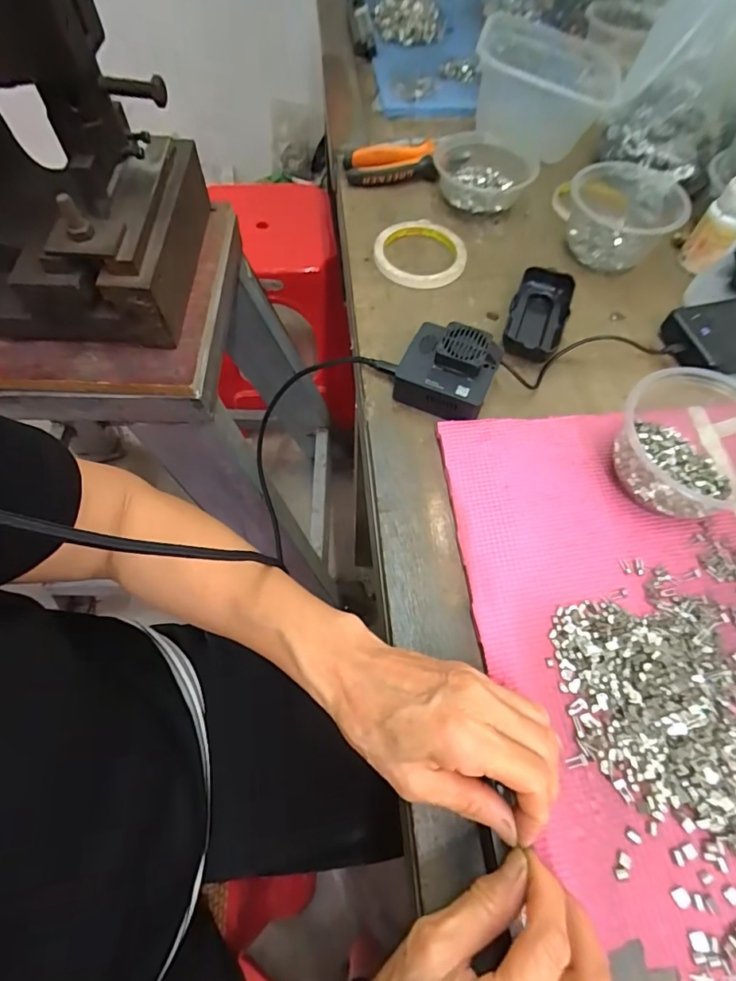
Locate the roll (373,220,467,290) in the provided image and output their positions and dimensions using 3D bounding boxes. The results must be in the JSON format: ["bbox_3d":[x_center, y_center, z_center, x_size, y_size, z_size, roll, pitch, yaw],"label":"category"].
[{"bbox_3d":[0.056,-0.258,0.505,0.096,0.017,0.098,0,63,2],"label":"roll"}]

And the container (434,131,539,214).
[{"bbox_3d":[0.136,-0.374,0.549,0.114,0.040,0.117,-1,63,2],"label":"container"}]

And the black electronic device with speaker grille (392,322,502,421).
[{"bbox_3d":[0.070,-0.104,0.408,0.080,0.043,0.072,25,65,12],"label":"black electronic device with speaker grille"}]

